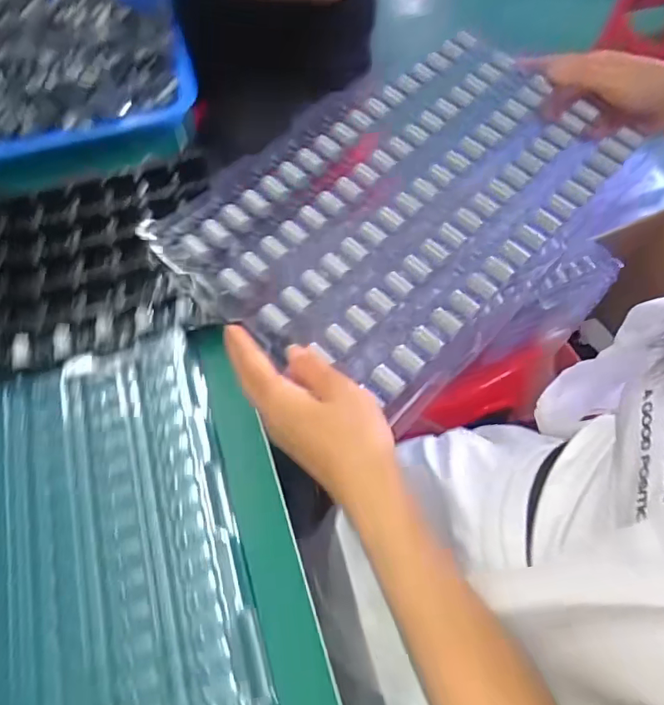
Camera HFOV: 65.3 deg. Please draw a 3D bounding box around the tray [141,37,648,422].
[{"bbox_3d":[0.071,-0.110,0.396,0.338,0.038,0.260,-39,67,-16],"label":"tray"}]

